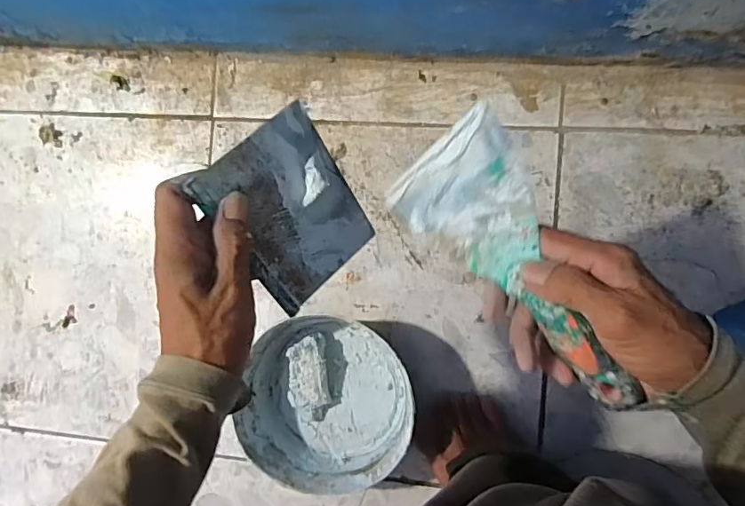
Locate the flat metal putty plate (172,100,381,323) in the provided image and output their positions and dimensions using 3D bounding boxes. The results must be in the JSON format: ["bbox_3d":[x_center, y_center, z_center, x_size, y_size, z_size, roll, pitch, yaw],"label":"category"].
[{"bbox_3d":[-0.051,-0.026,0.334,0.089,0.011,0.116,-43,127,-17],"label":"flat metal putty plate"}]

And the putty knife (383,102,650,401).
[{"bbox_3d":[0.103,0.006,0.320,0.196,0.027,0.089,50,123,12],"label":"putty knife"}]

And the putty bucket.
[{"bbox_3d":[-0.047,0.162,0.545,0.177,0.067,0.163,0,90,9],"label":"putty bucket"}]

